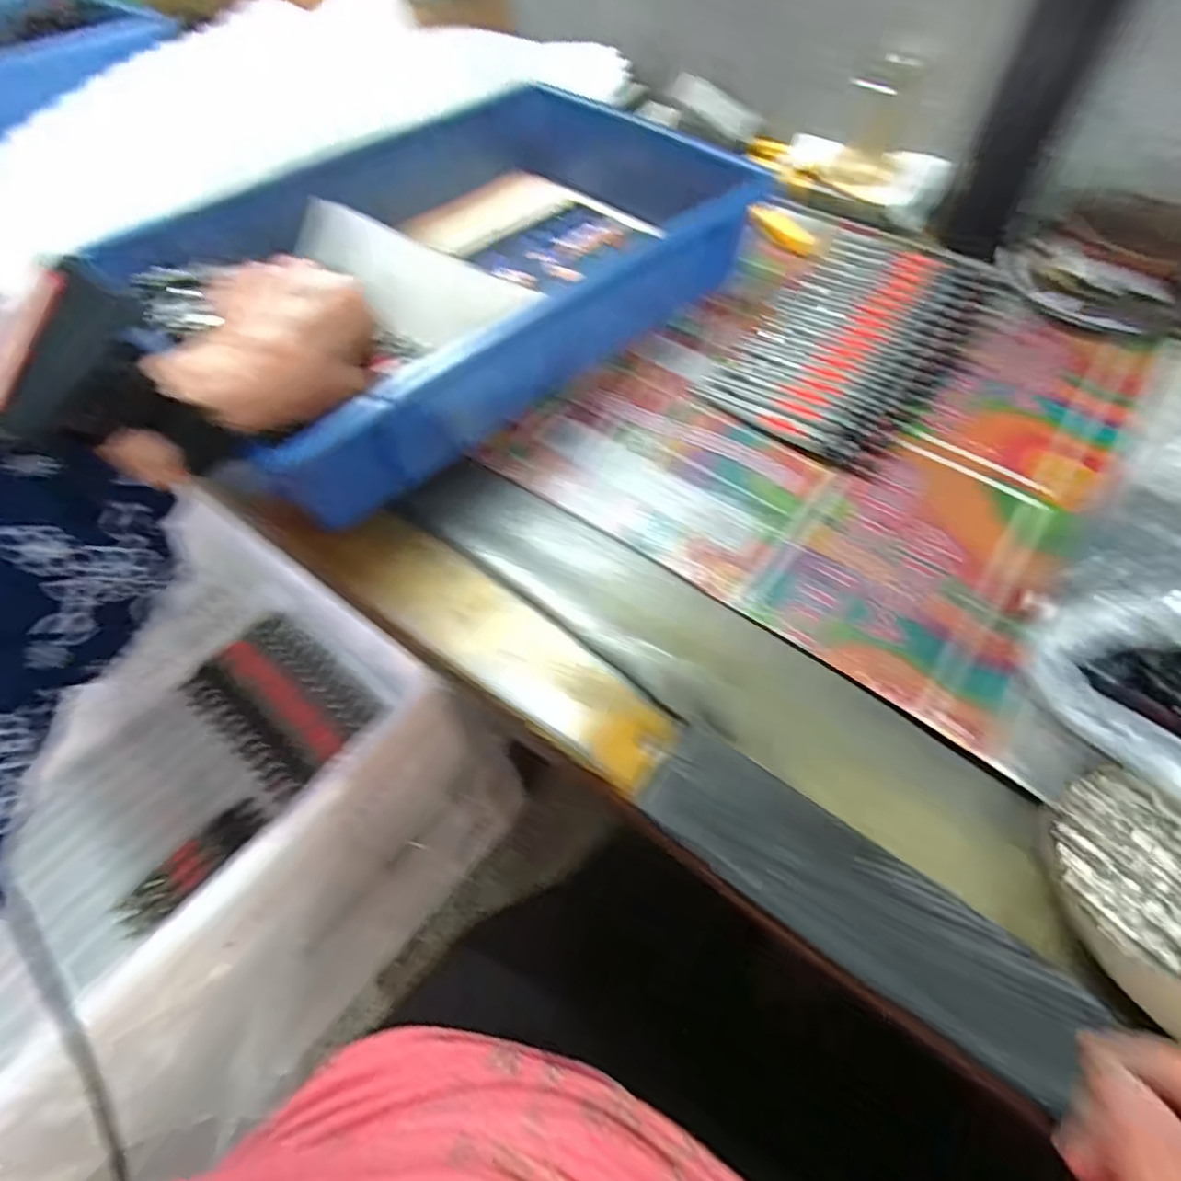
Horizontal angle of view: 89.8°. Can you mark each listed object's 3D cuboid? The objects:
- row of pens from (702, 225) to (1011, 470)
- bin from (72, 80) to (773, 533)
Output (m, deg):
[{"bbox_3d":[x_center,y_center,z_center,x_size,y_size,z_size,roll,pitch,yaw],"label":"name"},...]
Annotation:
[{"bbox_3d":[0.203,-0.195,0.445,0.134,0.013,0.267,30,62,19],"label":"row of pens"},{"bbox_3d":[-0.101,-0.250,0.447,0.279,0.075,0.432,37,65,22],"label":"bin"}]

